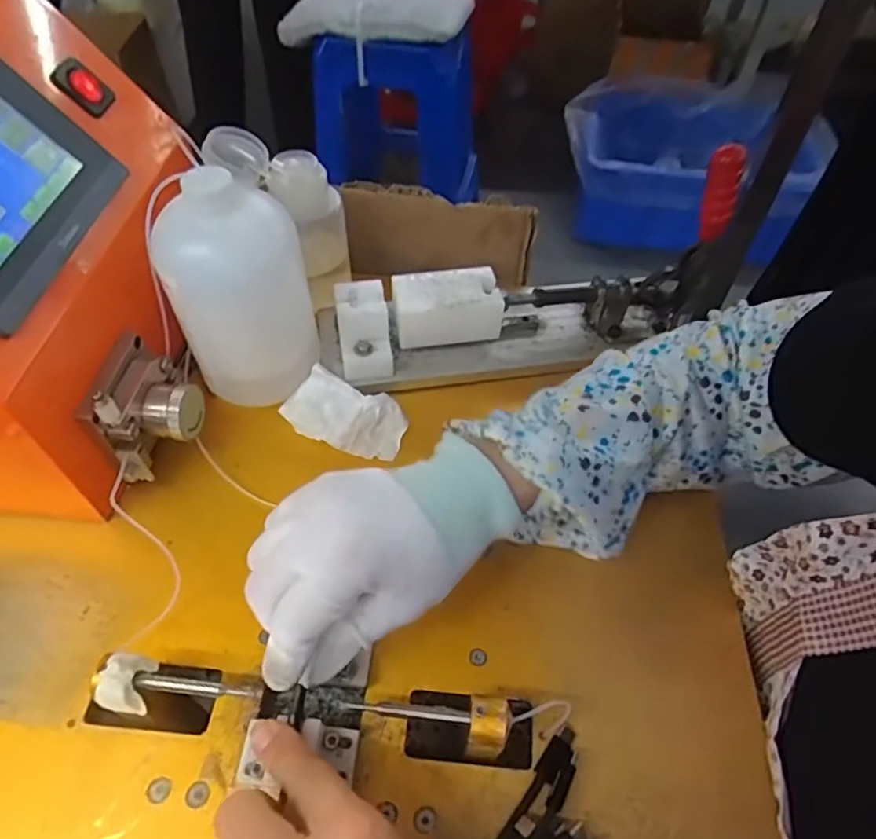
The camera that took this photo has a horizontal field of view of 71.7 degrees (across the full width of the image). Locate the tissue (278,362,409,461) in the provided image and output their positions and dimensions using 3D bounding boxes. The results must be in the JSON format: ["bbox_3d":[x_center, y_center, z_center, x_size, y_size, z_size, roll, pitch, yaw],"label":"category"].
[{"bbox_3d":[-0.061,-0.004,0.388,0.079,0.026,0.042,21,55,13],"label":"tissue"}]

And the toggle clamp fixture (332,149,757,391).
[{"bbox_3d":[0.063,-0.093,0.395,0.269,0.122,0.058,-6,53,-6],"label":"toggle clamp fixture"}]

